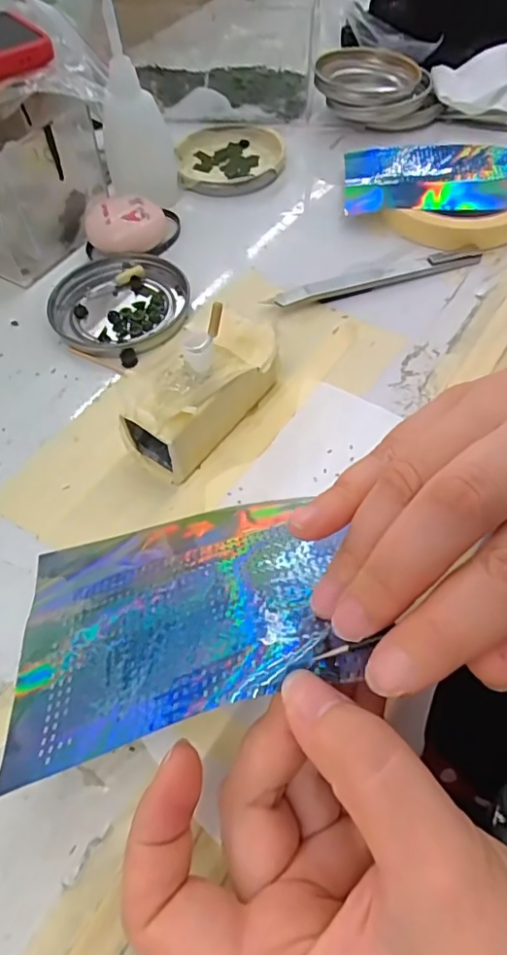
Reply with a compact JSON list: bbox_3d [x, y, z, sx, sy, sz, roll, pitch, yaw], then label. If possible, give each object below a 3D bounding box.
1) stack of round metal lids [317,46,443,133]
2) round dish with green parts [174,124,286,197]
[{"bbox_3d":[0.094,-0.298,0.421,0.089,0.029,0.079,2,57,6],"label":"stack of round metal lids"},{"bbox_3d":[-0.018,-0.234,0.403,0.076,0.012,0.087,-10,57,-2],"label":"round dish with green parts"}]

